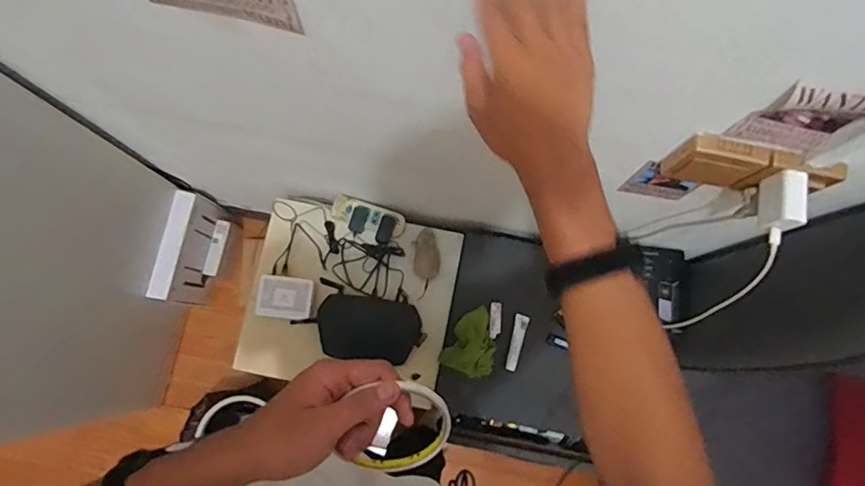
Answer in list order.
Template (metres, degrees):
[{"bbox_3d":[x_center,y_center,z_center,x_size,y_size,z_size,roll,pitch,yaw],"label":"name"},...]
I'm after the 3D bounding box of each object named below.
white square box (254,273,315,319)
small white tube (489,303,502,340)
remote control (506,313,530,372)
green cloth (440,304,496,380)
[{"bbox_3d":[-0.324,0.119,1.111,0.121,0.021,0.091,5,79,0],"label":"white square box"},{"bbox_3d":[0.139,0.170,1.108,0.025,0.009,0.079,6,79,0],"label":"small white tube"},{"bbox_3d":[0.185,0.217,1.095,0.030,0.011,0.122,13,79,2],"label":"remote control"},{"bbox_3d":[0.095,0.213,1.080,0.106,0.066,0.146,28,80,5],"label":"green cloth"}]

